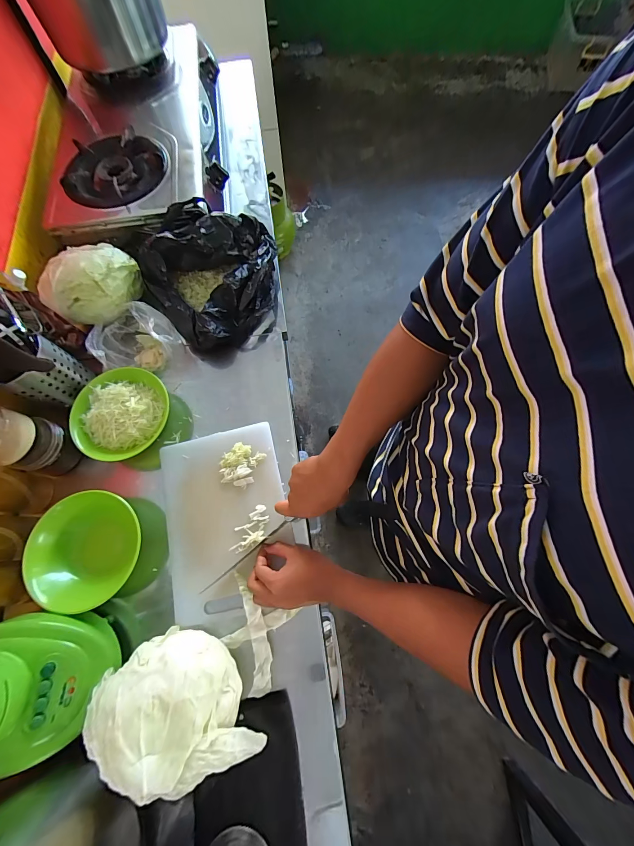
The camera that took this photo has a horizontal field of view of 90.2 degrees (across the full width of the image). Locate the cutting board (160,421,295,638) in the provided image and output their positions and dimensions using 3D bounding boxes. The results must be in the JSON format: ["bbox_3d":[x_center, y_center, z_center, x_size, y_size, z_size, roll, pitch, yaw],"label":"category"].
[{"bbox_3d":[-0.156,0.168,0.543,0.206,0.020,0.316,-14,71,-3],"label":"cutting board"}]

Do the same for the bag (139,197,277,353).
[{"bbox_3d":[-0.213,-0.289,0.644,0.239,0.139,0.278,-1,71,1],"label":"bag"}]

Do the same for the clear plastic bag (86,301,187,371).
[{"bbox_3d":[-0.341,-0.166,0.606,0.147,0.086,0.112,-12,71,-3],"label":"clear plastic bag"}]

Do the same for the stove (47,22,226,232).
[{"bbox_3d":[-0.431,-0.674,0.745,0.399,0.104,0.592,-8,71,-1],"label":"stove"}]

